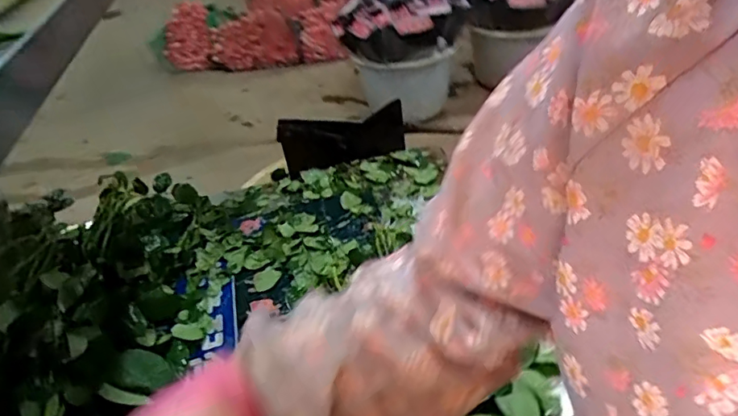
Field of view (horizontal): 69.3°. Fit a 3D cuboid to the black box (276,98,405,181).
[{"bbox_3d":[-0.049,-0.136,1.081,0.249,0.118,0.050,-19,38,-16],"label":"black box"}]

